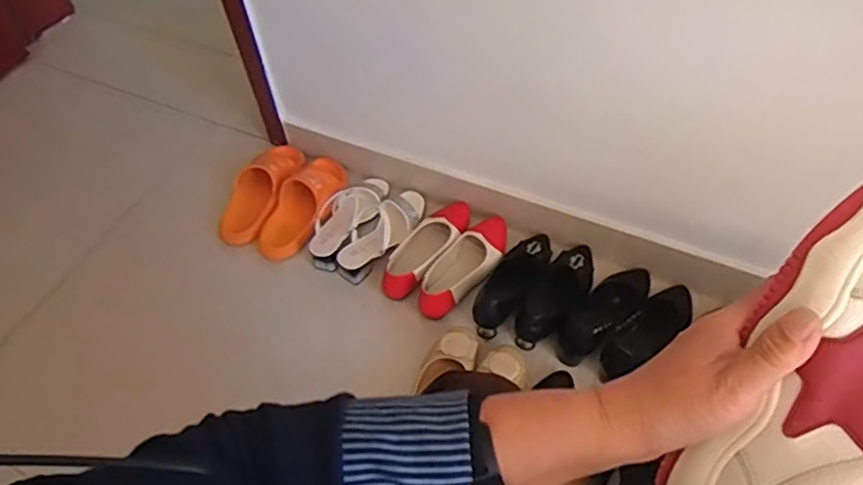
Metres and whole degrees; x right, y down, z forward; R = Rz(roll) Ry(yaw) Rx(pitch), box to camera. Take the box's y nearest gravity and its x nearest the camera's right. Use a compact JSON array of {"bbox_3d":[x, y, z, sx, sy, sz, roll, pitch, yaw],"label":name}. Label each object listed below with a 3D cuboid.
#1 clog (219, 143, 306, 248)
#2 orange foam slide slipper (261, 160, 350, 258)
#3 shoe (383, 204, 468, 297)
[{"bbox_3d":[-0.348,-0.111,1.317,0.106,0.063,0.249,15,58,13],"label":"clog"},{"bbox_3d":[-0.252,-0.077,1.294,0.108,0.077,0.251,22,60,18],"label":"orange foam slide slipper"},{"bbox_3d":[-0.009,0.004,1.203,0.081,0.050,0.245,30,63,22],"label":"shoe"}]

